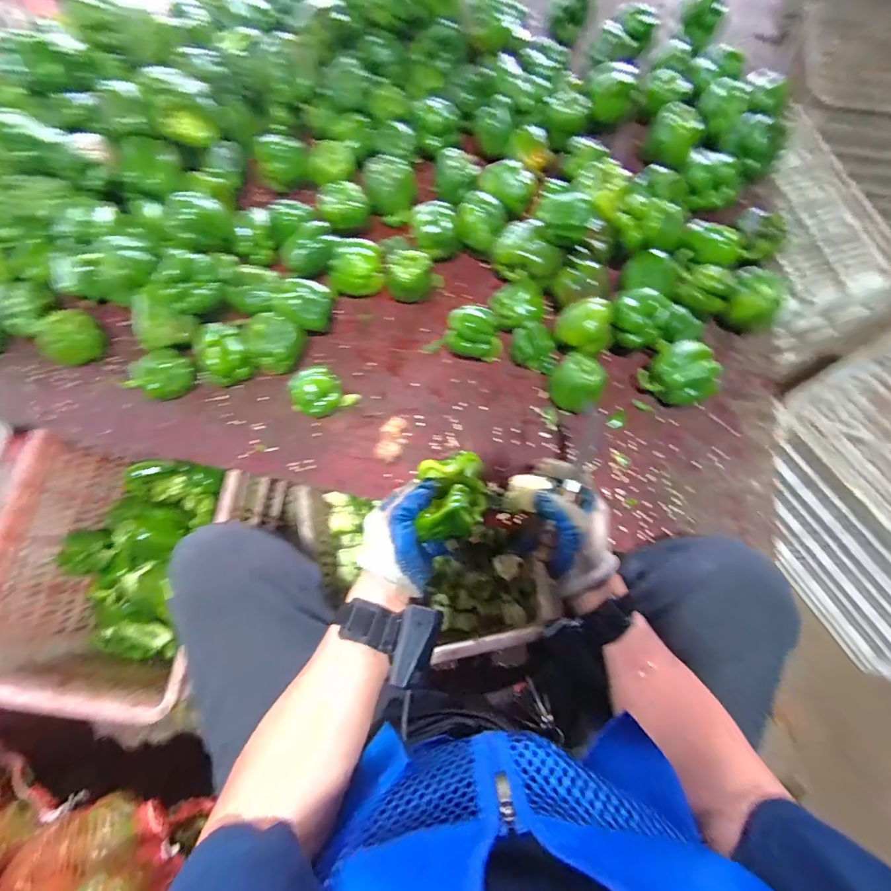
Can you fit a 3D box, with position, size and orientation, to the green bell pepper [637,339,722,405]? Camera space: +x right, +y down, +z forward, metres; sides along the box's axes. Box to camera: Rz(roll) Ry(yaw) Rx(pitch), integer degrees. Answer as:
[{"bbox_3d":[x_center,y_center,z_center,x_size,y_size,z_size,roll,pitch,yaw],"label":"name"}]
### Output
[{"bbox_3d":[0.333,-0.098,0.593,0.086,0.069,0.091,-39,75,-10],"label":"green bell pepper"}]

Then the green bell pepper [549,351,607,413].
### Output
[{"bbox_3d":[0.187,-0.083,0.593,0.070,0.065,0.073,-39,75,-10],"label":"green bell pepper"}]

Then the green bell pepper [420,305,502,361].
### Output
[{"bbox_3d":[0.029,-0.170,0.619,0.111,0.063,0.066,9,73,5],"label":"green bell pepper"}]

